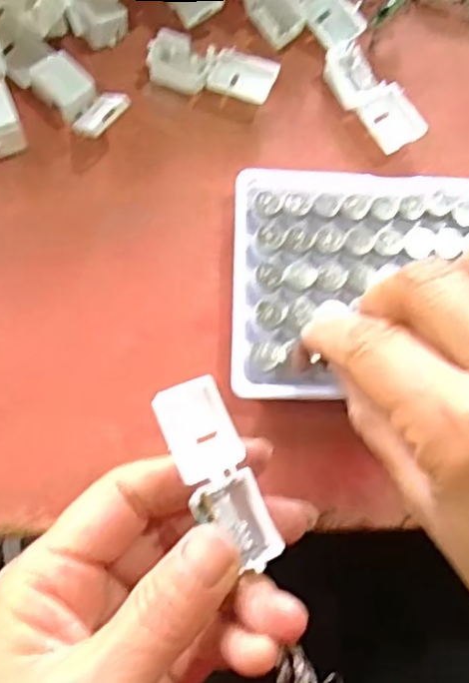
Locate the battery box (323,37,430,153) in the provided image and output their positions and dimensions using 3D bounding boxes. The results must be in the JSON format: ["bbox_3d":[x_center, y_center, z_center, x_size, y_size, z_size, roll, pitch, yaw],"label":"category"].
[{"bbox_3d":[0.060,-0.107,0.289,0.021,0.009,0.055,-29,75,-12],"label":"battery box"}]

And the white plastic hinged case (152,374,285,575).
[{"bbox_3d":[-0.004,0.038,0.193,0.020,0.008,0.055,-26,83,-8],"label":"white plastic hinged case"}]

